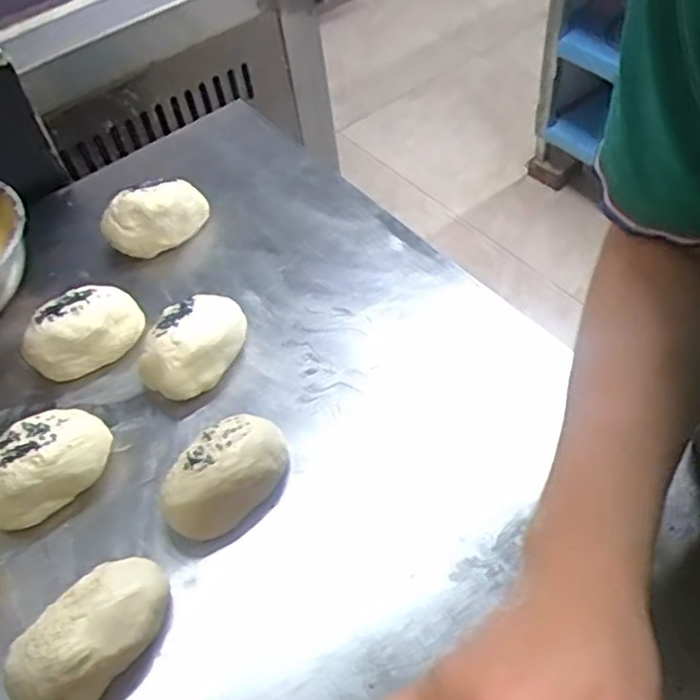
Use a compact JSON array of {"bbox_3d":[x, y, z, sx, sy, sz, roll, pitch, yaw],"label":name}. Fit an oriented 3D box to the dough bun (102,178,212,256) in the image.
[{"bbox_3d":[-0.169,-0.118,0.615,0.089,0.043,0.049,-34,56,-18],"label":"dough bun"}]

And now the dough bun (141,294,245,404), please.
[{"bbox_3d":[-0.115,-0.005,0.526,0.055,0.046,0.086,22,58,22],"label":"dough bun"}]

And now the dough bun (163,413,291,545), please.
[{"bbox_3d":[-0.079,0.082,0.458,0.091,0.052,0.049,-36,56,-19],"label":"dough bun"}]

